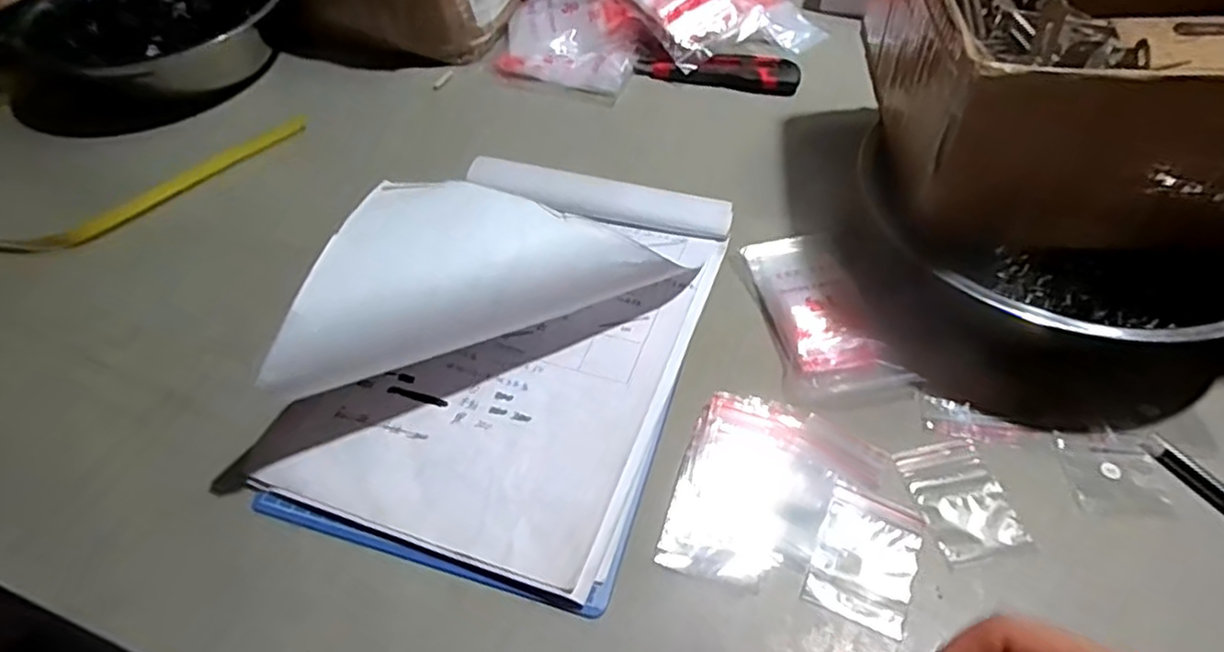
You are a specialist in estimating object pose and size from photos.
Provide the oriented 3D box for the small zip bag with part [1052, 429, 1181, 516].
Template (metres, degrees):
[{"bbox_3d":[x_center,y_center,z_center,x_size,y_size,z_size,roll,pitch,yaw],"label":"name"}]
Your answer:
[{"bbox_3d":[0.283,0.083,0.391,0.050,0.005,0.049,1,49,3],"label":"small zip bag with part"}]

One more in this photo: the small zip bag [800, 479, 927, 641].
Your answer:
[{"bbox_3d":[0.135,0.122,0.368,0.050,0.006,0.071,20,53,18],"label":"small zip bag"}]

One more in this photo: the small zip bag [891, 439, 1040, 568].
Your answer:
[{"bbox_3d":[0.194,0.096,0.384,0.047,0.004,0.066,-10,50,-6],"label":"small zip bag"}]

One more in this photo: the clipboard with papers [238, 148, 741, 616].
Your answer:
[{"bbox_3d":[-0.065,-0.025,0.428,0.225,0.105,0.310,14,51,14],"label":"clipboard with papers"}]

